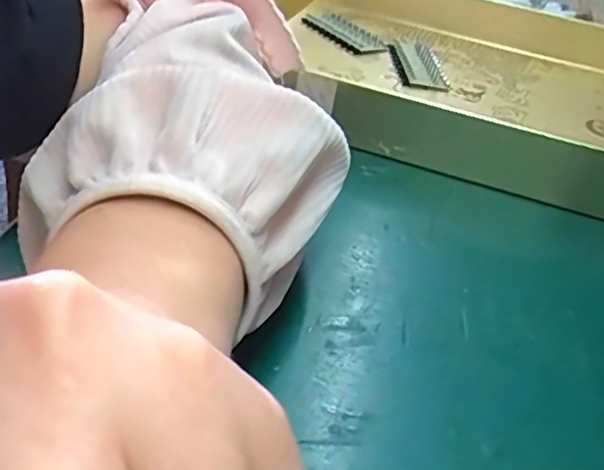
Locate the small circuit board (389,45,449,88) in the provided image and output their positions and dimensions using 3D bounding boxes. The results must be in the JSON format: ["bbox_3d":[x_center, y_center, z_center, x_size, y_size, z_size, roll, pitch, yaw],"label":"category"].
[{"bbox_3d":[0.095,-0.141,0.505,0.039,0.015,0.069,3,35,-8],"label":"small circuit board"}]

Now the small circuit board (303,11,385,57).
[{"bbox_3d":[0.037,-0.175,0.536,0.041,0.012,0.080,-24,47,-38],"label":"small circuit board"}]

